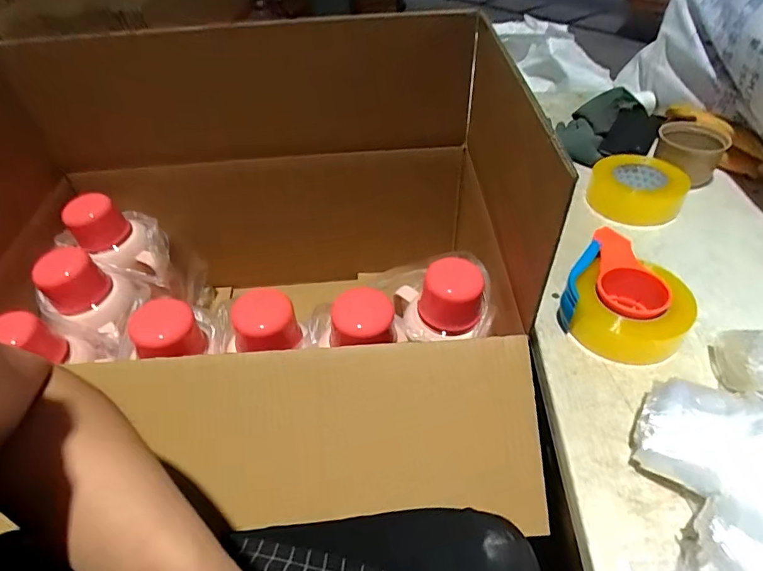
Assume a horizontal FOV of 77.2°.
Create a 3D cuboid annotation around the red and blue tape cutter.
[{"bbox_3d":[0.290,0.005,0.585,0.108,0.065,0.135,25,51,27],"label":"red and blue tape cutter"}]

